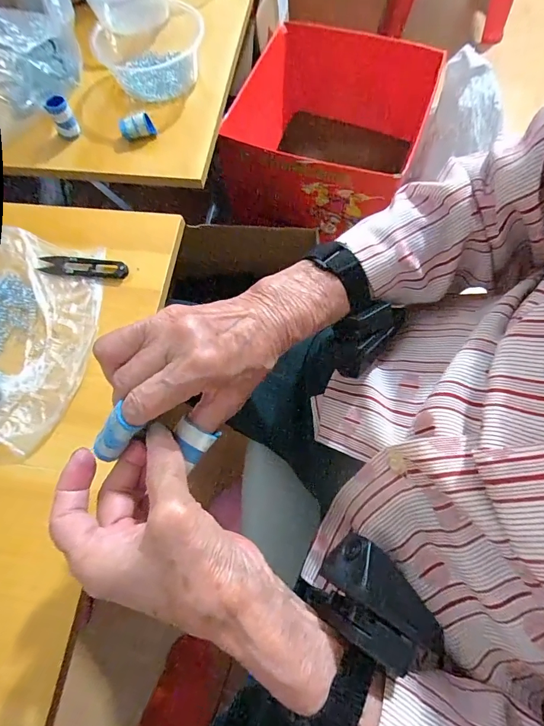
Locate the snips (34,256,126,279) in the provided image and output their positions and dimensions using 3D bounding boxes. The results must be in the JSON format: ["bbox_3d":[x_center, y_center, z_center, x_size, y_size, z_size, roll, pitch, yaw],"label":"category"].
[{"bbox_3d":[-0.209,-0.107,0.412,0.099,0.010,0.022,6,68,4],"label":"snips"}]

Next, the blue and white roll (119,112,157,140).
[{"bbox_3d":[-0.171,-0.300,0.474,0.041,0.021,0.018,-20,69,-7],"label":"blue and white roll"}]

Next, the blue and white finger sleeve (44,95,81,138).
[{"bbox_3d":[-0.263,-0.309,0.471,0.027,0.044,0.020,-25,69,-8],"label":"blue and white finger sleeve"}]

